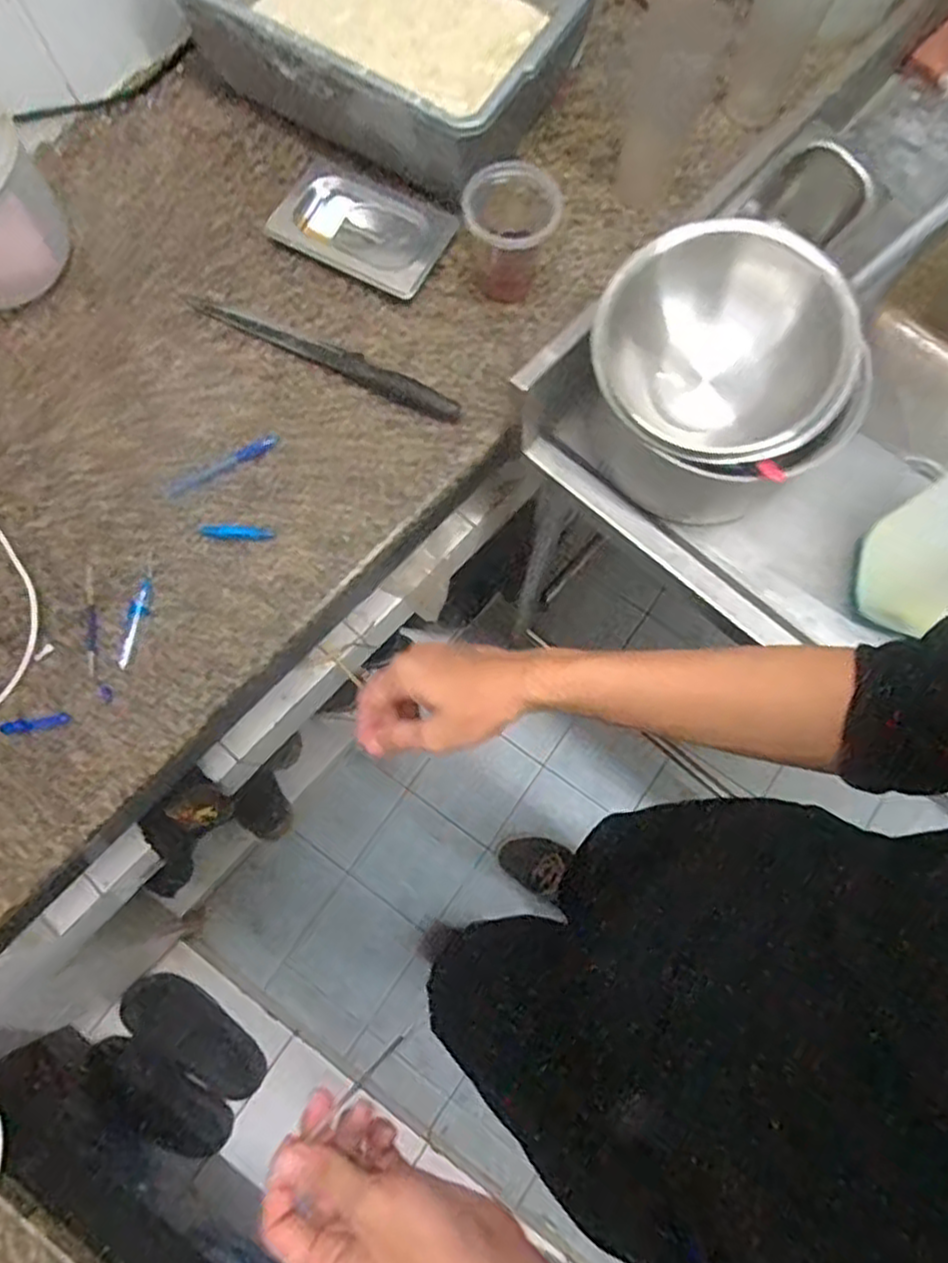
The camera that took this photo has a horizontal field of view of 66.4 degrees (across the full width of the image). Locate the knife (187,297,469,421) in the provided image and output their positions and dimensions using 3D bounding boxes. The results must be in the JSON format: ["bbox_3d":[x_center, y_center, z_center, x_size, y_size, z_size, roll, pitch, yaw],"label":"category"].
[{"bbox_3d":[-0.155,-0.284,0.742,0.306,0.012,0.030,24,77,5],"label":"knife"}]

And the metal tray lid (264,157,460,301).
[{"bbox_3d":[-0.122,-0.430,0.774,0.179,0.024,0.119,28,77,6],"label":"metal tray lid"}]

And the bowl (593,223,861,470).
[{"bbox_3d":[0.214,-0.239,0.633,0.207,0.113,0.207,0,83,4],"label":"bowl"}]

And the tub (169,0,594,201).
[{"bbox_3d":[-0.087,-0.659,0.776,0.388,0.132,0.300,32,77,6],"label":"tub"}]

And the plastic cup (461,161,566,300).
[{"bbox_3d":[0.032,-0.397,0.722,0.080,0.110,0.081,0,76,-1],"label":"plastic cup"}]

